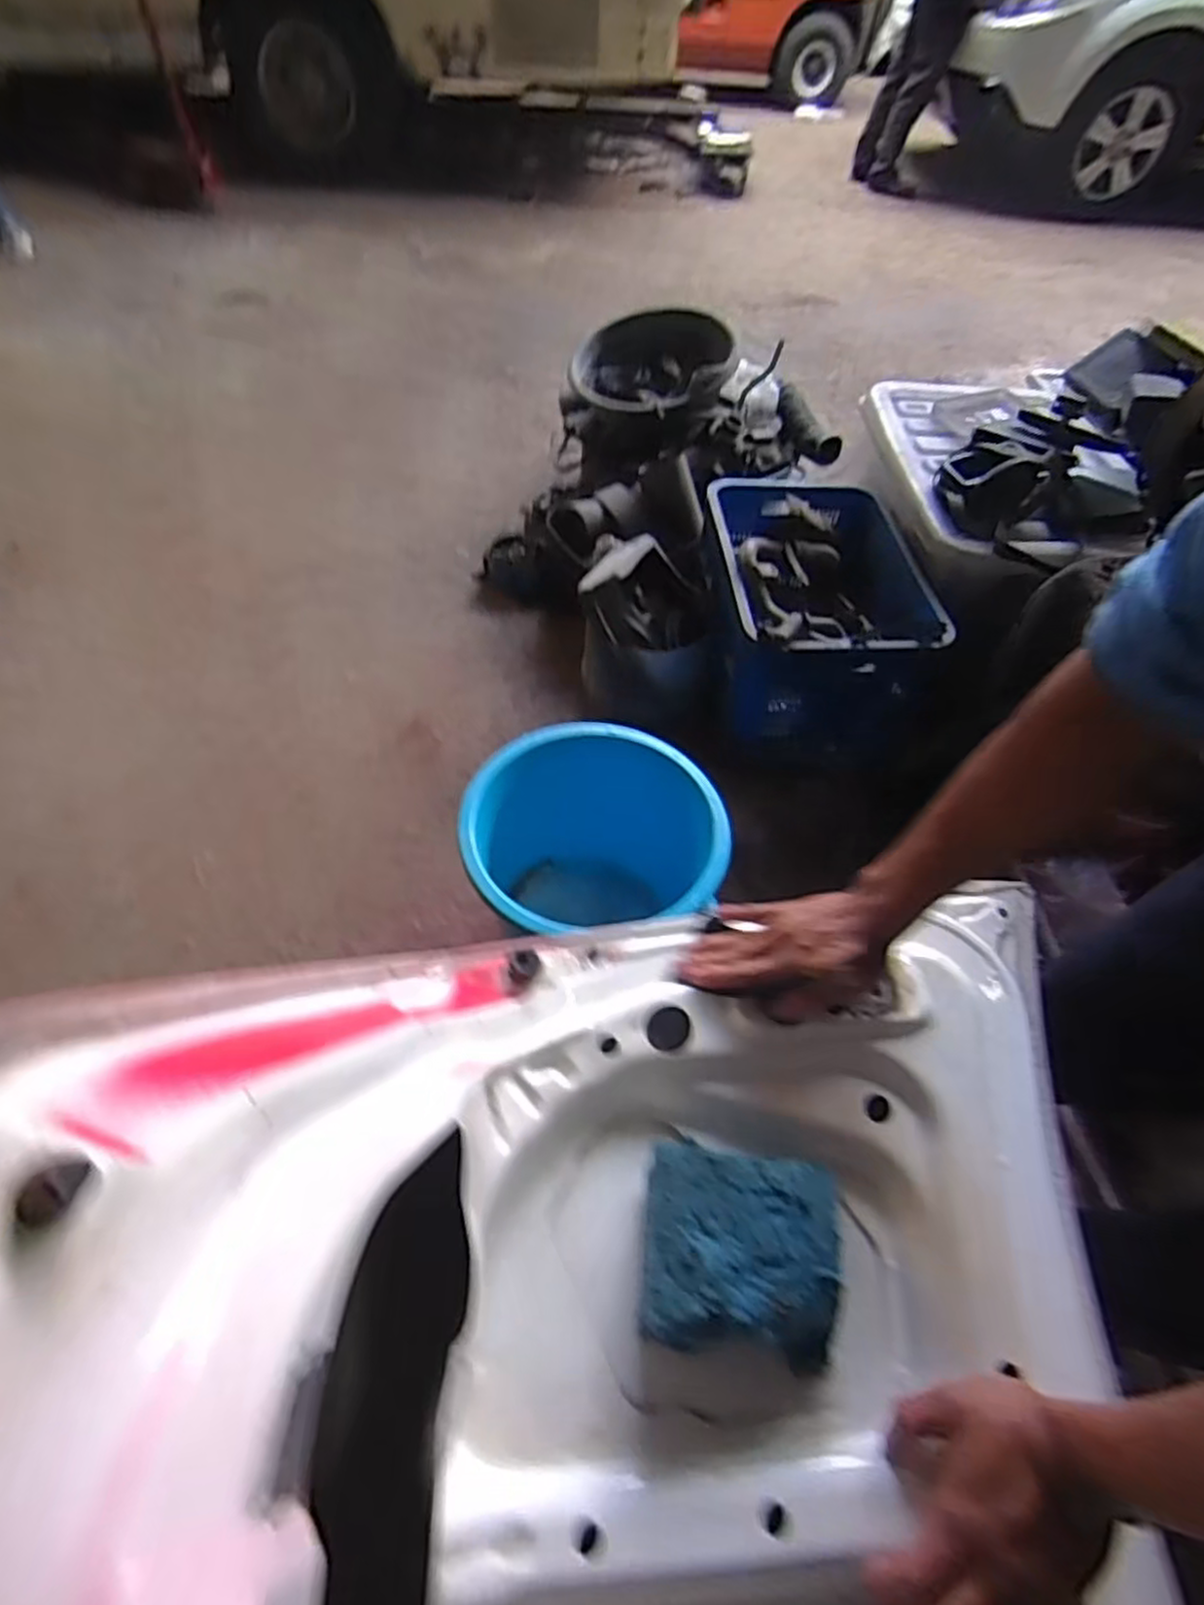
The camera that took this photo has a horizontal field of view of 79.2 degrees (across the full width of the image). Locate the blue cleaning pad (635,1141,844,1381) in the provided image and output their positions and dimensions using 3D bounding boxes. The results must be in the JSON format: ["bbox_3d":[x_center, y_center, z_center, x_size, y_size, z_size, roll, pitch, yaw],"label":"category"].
[{"bbox_3d":[0.085,0.270,0.446,0.117,0.051,0.110,7,53,2],"label":"blue cleaning pad"}]

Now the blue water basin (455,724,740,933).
[{"bbox_3d":[-0.010,0.107,1.067,0.330,0.347,0.300,0,52,0],"label":"blue water basin"}]

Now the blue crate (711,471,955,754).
[{"bbox_3d":[0.414,-0.400,1.467,0.368,0.272,0.563,0,53,-3],"label":"blue crate"}]

